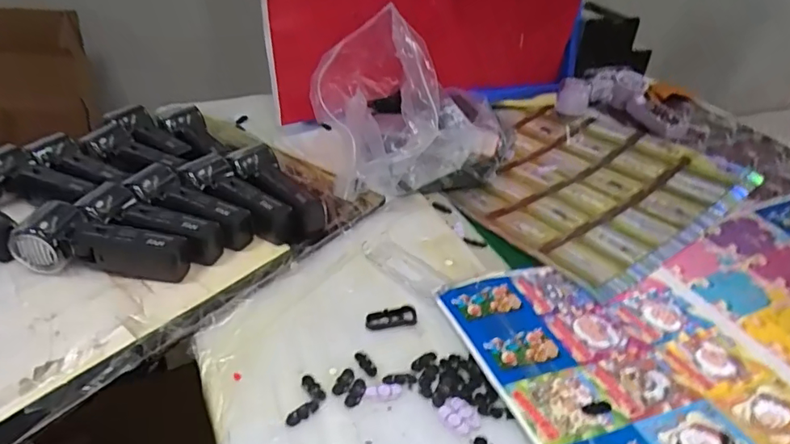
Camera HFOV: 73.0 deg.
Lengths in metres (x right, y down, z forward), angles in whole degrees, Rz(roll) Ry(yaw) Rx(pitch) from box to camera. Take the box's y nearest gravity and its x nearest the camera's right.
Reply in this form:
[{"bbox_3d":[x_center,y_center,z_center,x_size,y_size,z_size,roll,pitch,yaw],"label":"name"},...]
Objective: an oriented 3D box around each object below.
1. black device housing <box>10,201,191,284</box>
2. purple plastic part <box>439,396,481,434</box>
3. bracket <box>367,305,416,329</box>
[{"bbox_3d":[-0.292,0.024,0.540,0.166,0.050,0.067,5,35,0],"label":"black device housing"},{"bbox_3d":[0.054,0.157,0.436,0.028,0.004,0.030,3,35,-2],"label":"purple plastic part"},{"bbox_3d":[-0.003,0.092,0.515,0.049,0.004,0.022,-6,36,-14],"label":"bracket"}]

